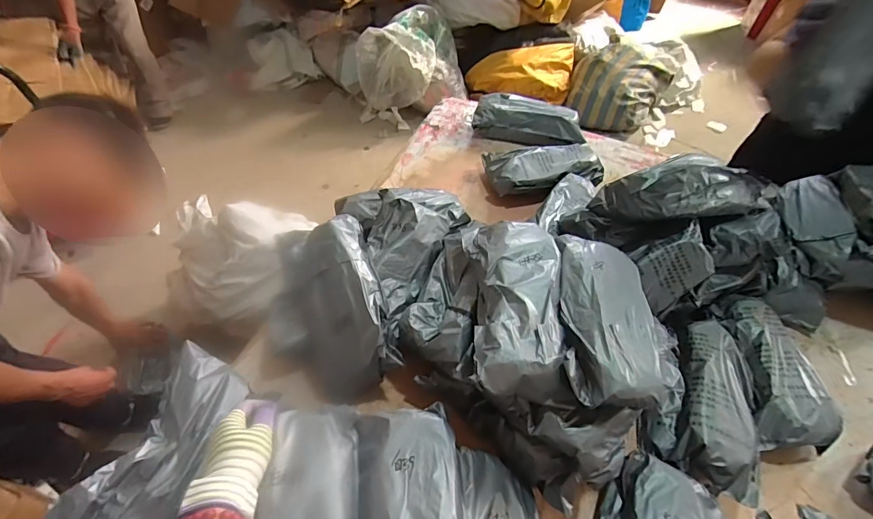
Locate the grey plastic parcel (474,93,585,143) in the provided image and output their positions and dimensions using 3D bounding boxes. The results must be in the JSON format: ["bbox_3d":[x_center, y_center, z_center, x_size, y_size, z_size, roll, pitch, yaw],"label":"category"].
[{"bbox_3d":[0.248,-0.367,1.125,0.286,0.072,0.118,14,51,7],"label":"grey plastic parcel"}]

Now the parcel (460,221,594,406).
[{"bbox_3d":[0.112,0.054,0.586,0.133,0.070,0.282,1,50,-3],"label":"parcel"}]

